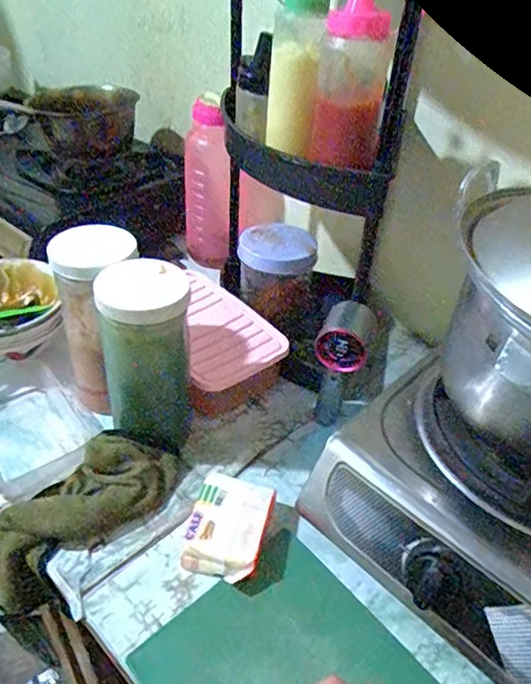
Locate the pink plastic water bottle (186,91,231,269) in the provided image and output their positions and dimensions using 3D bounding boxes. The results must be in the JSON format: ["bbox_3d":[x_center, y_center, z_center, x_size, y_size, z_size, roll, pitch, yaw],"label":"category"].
[{"bbox_3d":[-0.092,-0.253,0.874,0.075,0.261,0.066,6,40,1],"label":"pink plastic water bottle"}]

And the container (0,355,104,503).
[{"bbox_3d":[-0.275,0.098,0.616,0.140,0.041,0.192,-26,49,-31],"label":"container"}]

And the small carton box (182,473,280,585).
[{"bbox_3d":[-0.035,0.181,0.521,0.072,0.030,0.095,13,41,9],"label":"small carton box"}]

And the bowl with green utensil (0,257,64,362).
[{"bbox_3d":[-0.351,-0.037,0.692,0.144,0.082,0.136,3,40,-2],"label":"bowl with green utensil"}]

